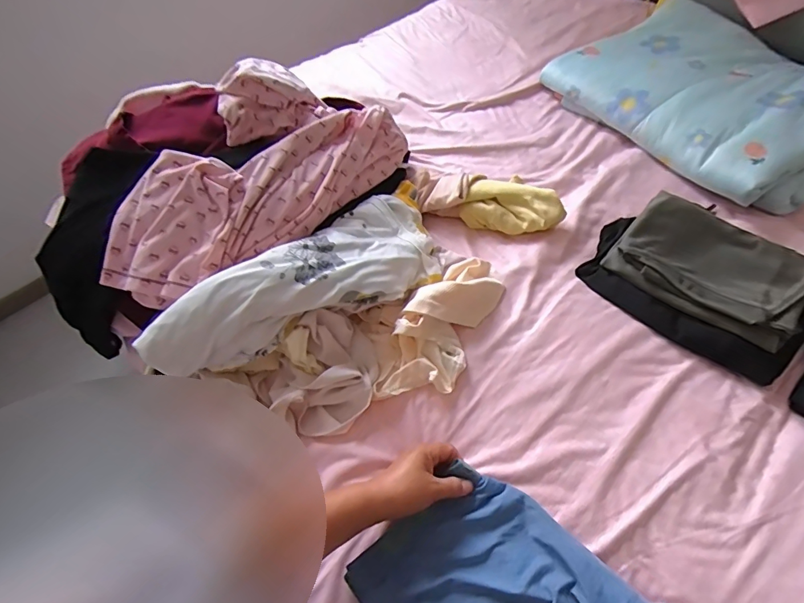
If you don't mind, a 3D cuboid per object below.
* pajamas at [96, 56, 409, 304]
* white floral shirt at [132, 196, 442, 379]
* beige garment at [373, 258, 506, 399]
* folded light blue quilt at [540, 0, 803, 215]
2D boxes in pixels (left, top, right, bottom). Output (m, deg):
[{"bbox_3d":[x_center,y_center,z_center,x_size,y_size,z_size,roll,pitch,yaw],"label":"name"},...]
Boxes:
[{"bbox_3d":[-0.216,-0.191,0.653,0.208,0.143,0.484,28,63,21],"label":"pajamas"},{"bbox_3d":[-0.148,-0.043,0.614,0.426,0.100,0.178,-26,58,-12],"label":"white floral shirt"},{"bbox_3d":[0.055,0.034,0.602,0.102,0.061,0.236,23,61,19],"label":"beige garment"},{"bbox_3d":[0.585,-0.409,0.818,0.363,0.117,0.530,-26,58,-12],"label":"folded light blue quilt"}]

